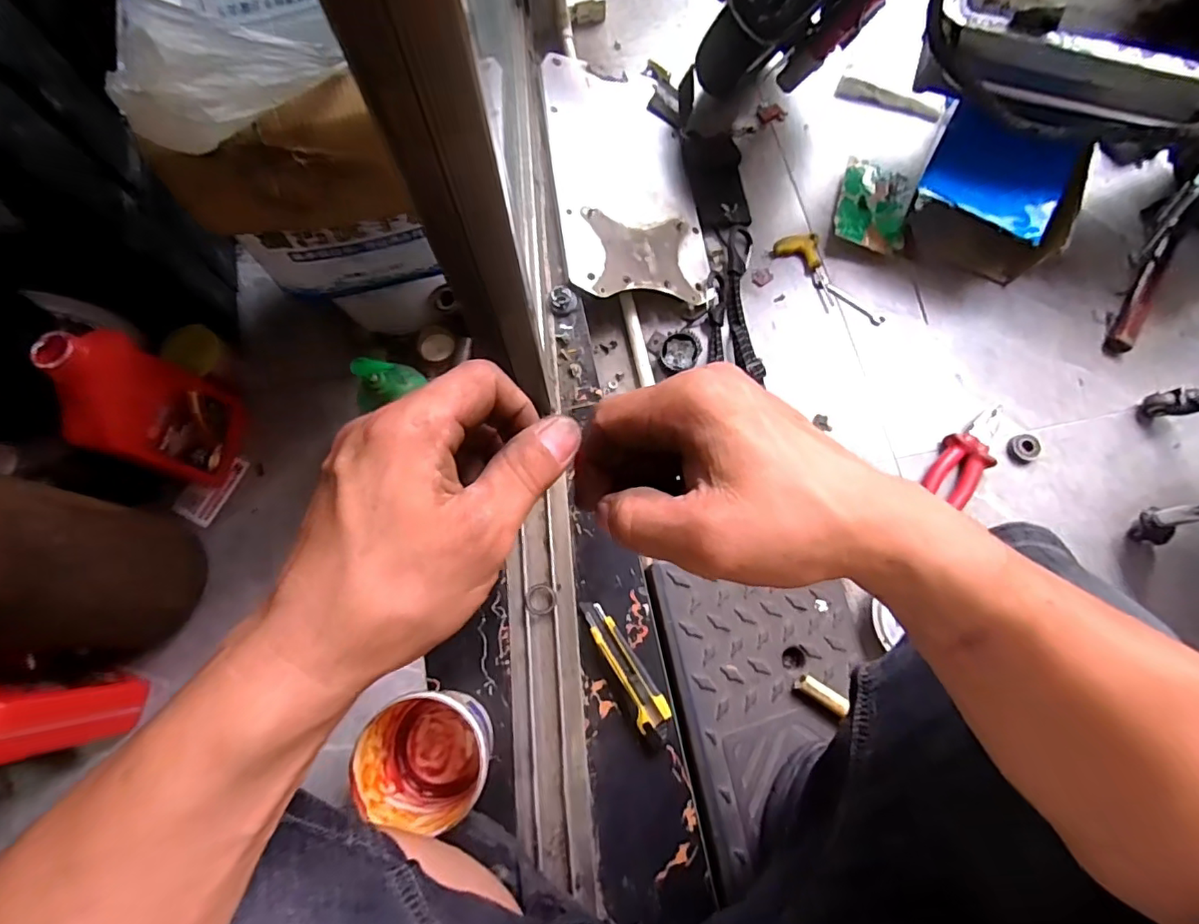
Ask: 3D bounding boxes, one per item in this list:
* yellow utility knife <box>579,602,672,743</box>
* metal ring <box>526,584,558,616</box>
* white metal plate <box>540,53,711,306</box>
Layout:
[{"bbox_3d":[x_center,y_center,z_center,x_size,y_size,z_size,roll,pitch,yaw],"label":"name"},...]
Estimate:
[{"bbox_3d":[0.029,0.228,0.614,0.036,0.019,0.159,-30,77,-8],"label":"yellow utility knife"},{"bbox_3d":[-0.067,0.157,0.633,0.036,0.006,0.034,0,75,0],"label":"metal ring"},{"bbox_3d":[0.040,-0.431,0.835,0.227,0.013,0.410,-2,73,-22],"label":"white metal plate"}]

